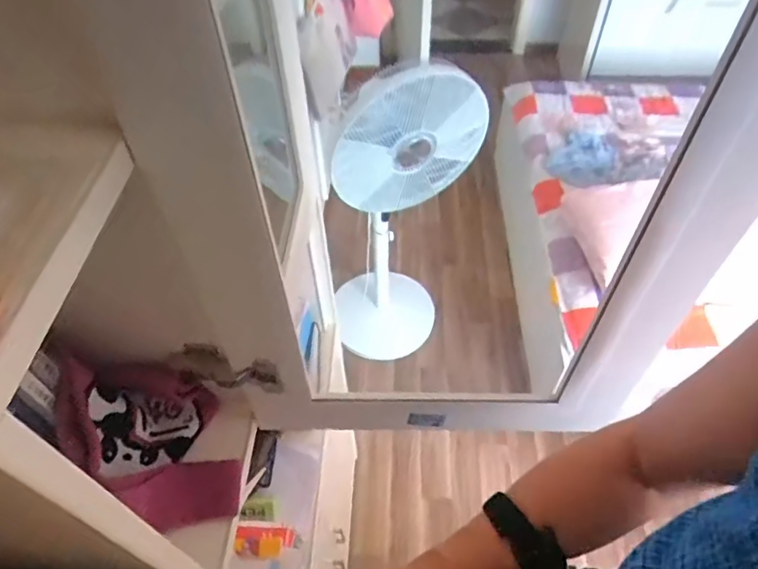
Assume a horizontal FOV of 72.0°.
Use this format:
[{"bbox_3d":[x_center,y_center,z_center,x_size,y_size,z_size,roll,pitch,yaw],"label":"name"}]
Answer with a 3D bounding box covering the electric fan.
[{"bbox_3d":[0.064,-0.159,1.700,0.429,1.197,0.344,7,51,8],"label":"electric fan"}]

